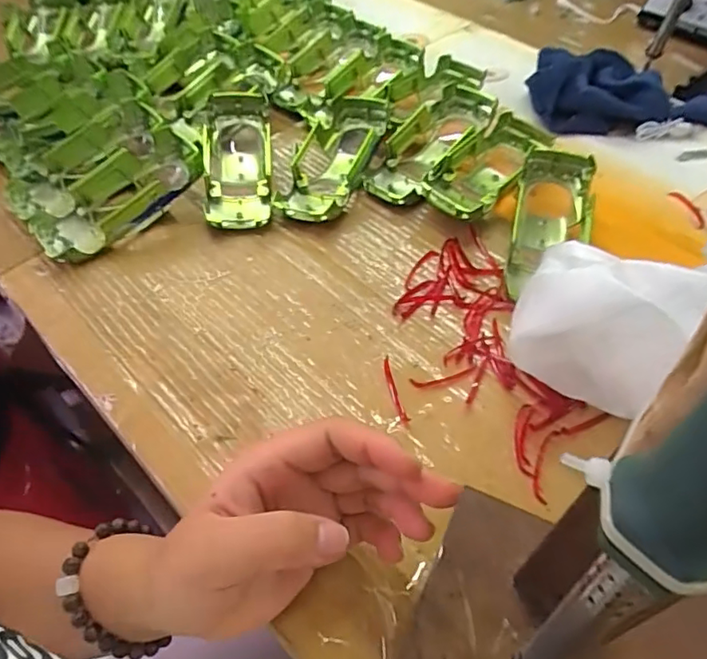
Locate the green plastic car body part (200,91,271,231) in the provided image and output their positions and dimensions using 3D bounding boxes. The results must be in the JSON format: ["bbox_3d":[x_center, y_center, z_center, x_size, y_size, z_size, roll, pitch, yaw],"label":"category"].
[{"bbox_3d":[-0.098,-0.146,0.474,0.057,0.049,0.148,-8,51,-6],"label":"green plastic car body part"}]

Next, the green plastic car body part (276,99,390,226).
[{"bbox_3d":[-0.015,-0.142,0.467,0.055,0.031,0.134,19,69,16],"label":"green plastic car body part"}]

